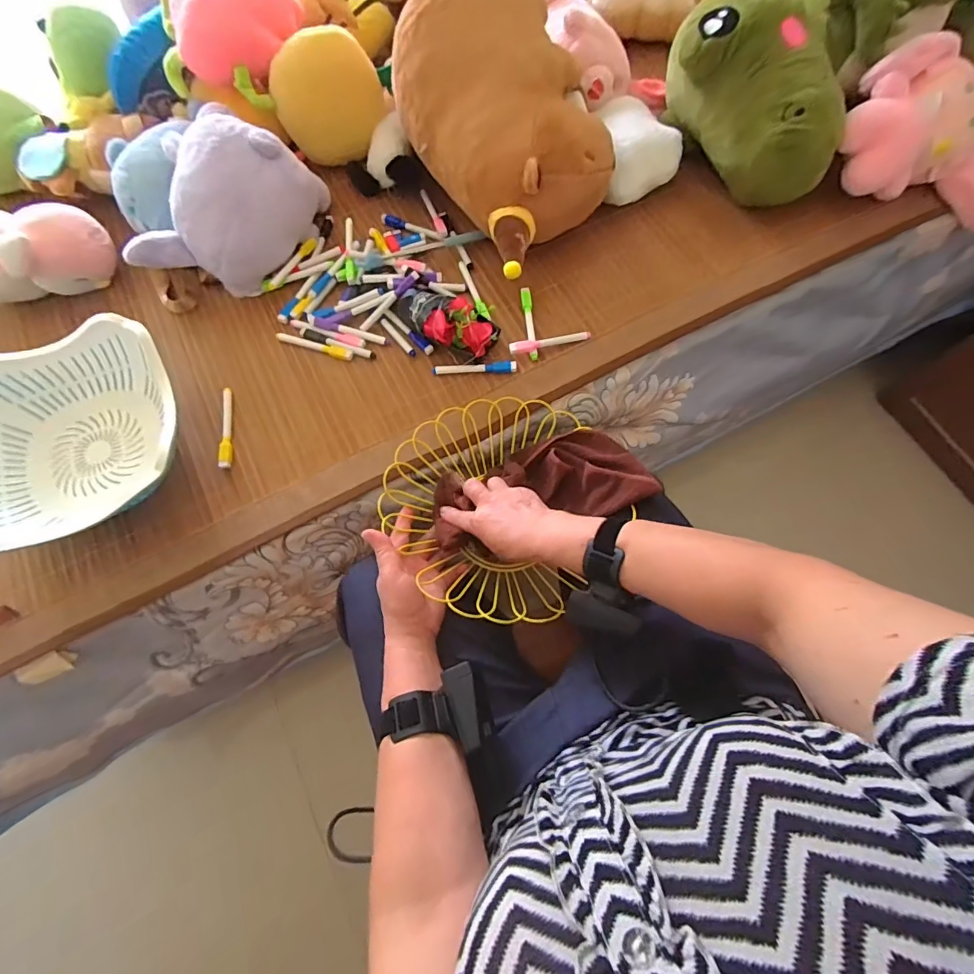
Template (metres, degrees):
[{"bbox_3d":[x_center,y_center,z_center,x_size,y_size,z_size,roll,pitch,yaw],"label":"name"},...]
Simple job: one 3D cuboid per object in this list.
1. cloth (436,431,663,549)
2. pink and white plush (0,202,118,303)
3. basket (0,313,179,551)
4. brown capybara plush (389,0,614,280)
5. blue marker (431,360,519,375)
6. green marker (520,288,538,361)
[{"bbox_3d":[0.064,-0.002,0.575,0.260,0.055,0.117,-11,72,3],"label":"cloth"},{"bbox_3d":[-0.651,-0.319,0.644,0.223,0.103,0.115,-2,72,2],"label":"pink and white plush"},{"bbox_3d":[-0.496,-0.057,0.563,0.262,0.092,0.249,-22,72,-5],"label":"basket"},{"bbox_3d":[0.035,-0.476,0.603,0.220,0.179,0.326,-31,74,-7],"label":"brown capybara plush"},{"bbox_3d":[-0.017,-0.160,0.626,0.112,0.013,0.013,-1,72,2],"label":"blue marker"},{"bbox_3d":[0.060,-0.227,0.642,0.014,0.012,0.113,-6,72,0],"label":"green marker"}]

